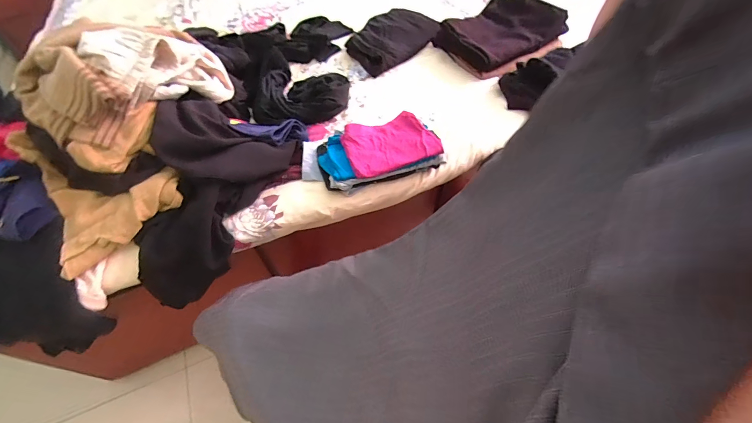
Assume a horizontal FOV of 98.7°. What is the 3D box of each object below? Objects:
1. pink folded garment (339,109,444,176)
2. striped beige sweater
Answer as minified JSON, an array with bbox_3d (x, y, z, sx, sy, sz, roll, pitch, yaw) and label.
[{"bbox_3d":[0.027,-0.145,0.664,0.185,0.021,0.131,-18,56,-12],"label":"pink folded garment"},{"bbox_3d":[-0.494,-0.246,0.620,0.225,0.159,0.327,17,56,13],"label":"striped beige sweater"}]

